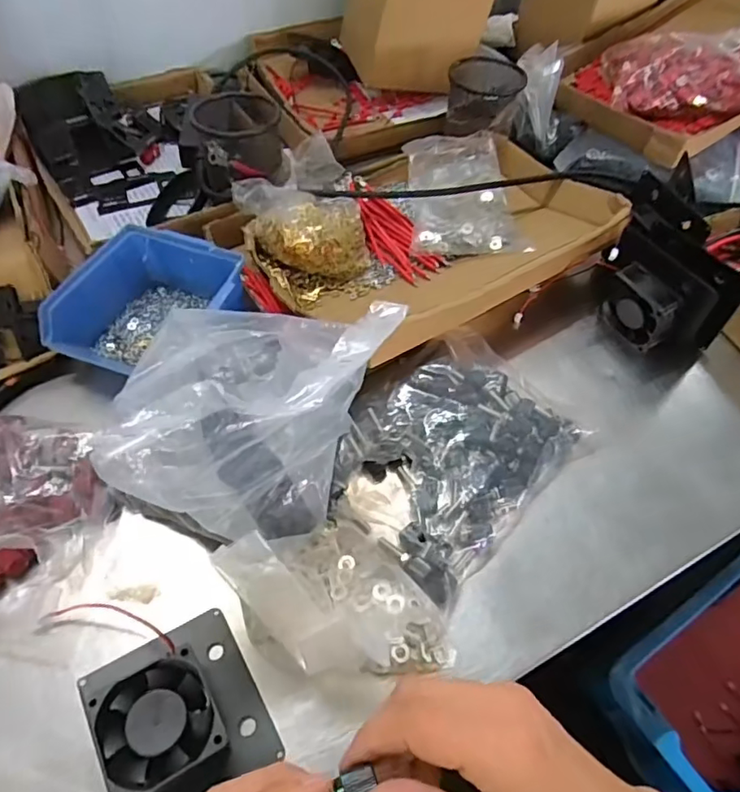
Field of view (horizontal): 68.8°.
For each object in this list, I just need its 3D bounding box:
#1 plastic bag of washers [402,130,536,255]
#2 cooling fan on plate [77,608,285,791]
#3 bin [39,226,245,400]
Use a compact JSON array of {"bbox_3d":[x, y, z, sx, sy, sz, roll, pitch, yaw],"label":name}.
[{"bbox_3d":[0.097,-0.217,0.574,0.110,0.034,0.177,3,62,-9],"label":"plastic bag of washers"},{"bbox_3d":[-0.108,0.180,0.308,0.080,0.035,0.096,-26,59,-20],"label":"cooling fan on plate"},{"bbox_3d":[-0.185,-0.071,0.467,0.124,0.064,0.127,18,55,11],"label":"bin"}]

